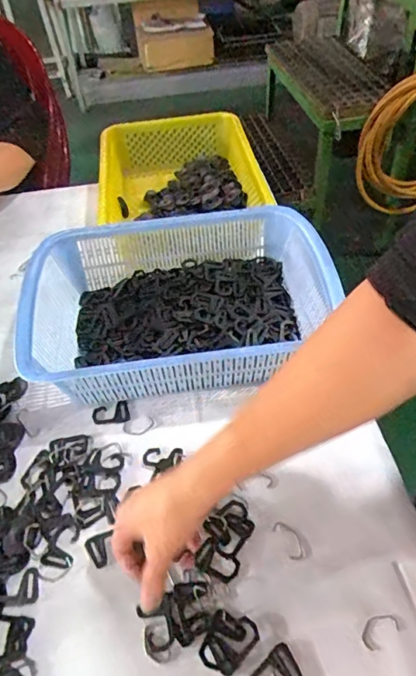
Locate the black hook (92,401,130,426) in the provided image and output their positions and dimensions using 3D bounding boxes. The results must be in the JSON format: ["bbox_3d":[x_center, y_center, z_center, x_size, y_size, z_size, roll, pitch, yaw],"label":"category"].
[{"bbox_3d":[-0.113,0.088,0.548,0.042,0.007,0.026,-11,48,-6],"label":"black hook"}]

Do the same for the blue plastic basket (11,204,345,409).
[{"bbox_3d":[-0.032,-0.040,0.594,0.354,0.103,0.252,-9,47,-5],"label":"blue plastic basket"}]

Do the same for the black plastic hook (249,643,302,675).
[{"bbox_3d":[0.052,0.269,0.375,0.042,0.004,0.033,-18,49,-13],"label":"black plastic hook"}]

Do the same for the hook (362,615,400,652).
[{"bbox_3d":[0.142,0.243,0.392,0.034,0.004,0.021,-29,52,-21],"label":"hook"}]

